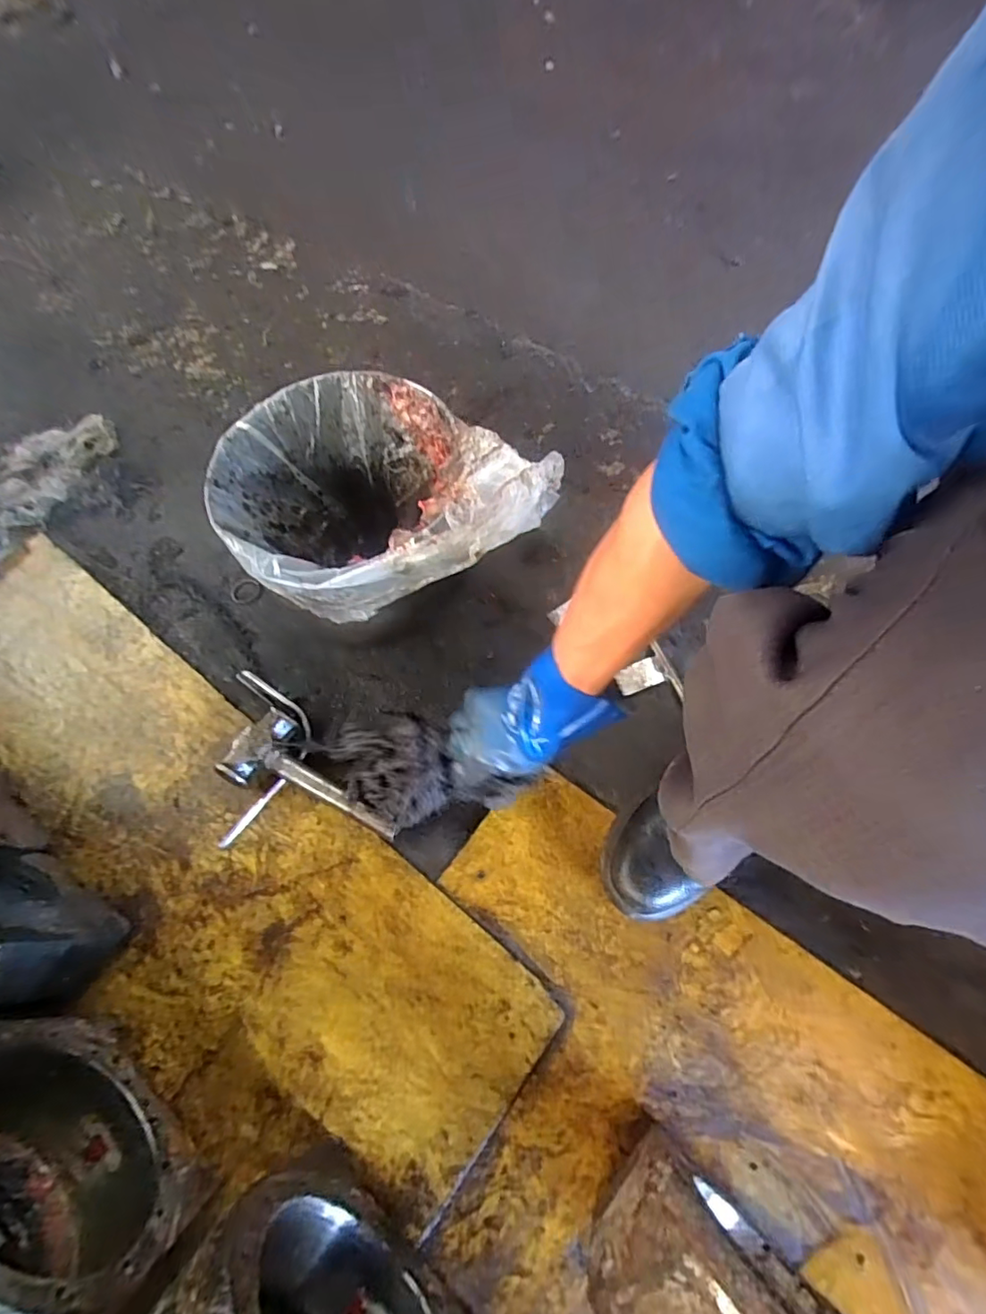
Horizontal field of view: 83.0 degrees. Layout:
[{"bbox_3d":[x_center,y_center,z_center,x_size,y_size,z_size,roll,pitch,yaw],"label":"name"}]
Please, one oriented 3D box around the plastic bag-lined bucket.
[{"bbox_3d":[-0.134,-0.159,0.683,0.330,0.209,0.300,0,62,0],"label":"plastic bag-lined bucket"}]

